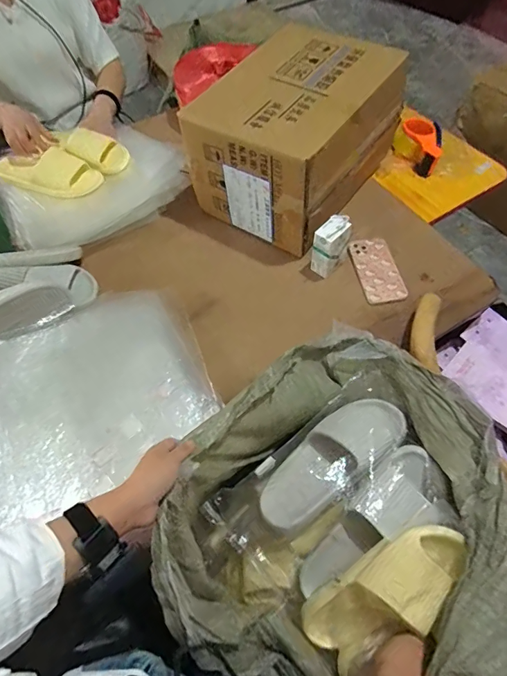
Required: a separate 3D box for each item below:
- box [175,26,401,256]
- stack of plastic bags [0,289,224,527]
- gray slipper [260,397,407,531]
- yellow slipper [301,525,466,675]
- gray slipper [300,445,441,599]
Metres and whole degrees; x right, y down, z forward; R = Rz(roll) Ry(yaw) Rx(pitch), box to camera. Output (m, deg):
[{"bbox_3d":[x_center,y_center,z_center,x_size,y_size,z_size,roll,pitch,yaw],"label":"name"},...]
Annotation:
[{"bbox_3d":[0.081,-0.417,0.898,0.311,0.263,0.355,26,63,17],"label":"box"},{"bbox_3d":[-0.289,0.093,0.733,0.409,0.033,0.330,-26,61,-13],"label":"stack of plastic bags"},{"bbox_3d":[0.125,0.186,0.661,0.267,0.076,0.103,-36,64,-18],"label":"gray slipper"},{"bbox_3d":[0.173,0.335,0.551,0.234,0.063,0.099,-44,61,16],"label":"yellow slipper"},{"bbox_3d":[0.163,0.271,0.602,0.259,0.059,0.085,-47,65,3],"label":"gray slipper"}]

